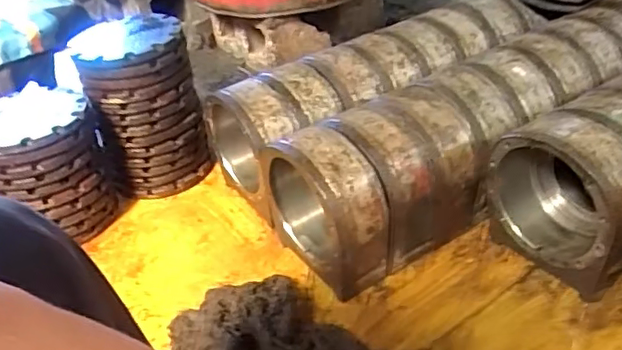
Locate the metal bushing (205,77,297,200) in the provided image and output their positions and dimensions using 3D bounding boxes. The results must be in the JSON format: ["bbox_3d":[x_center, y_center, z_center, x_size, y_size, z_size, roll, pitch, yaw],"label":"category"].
[{"bbox_3d":[-0.104,-0.063,1.154,0.099,0.207,0.196,-27,39,-26],"label":"metal bushing"}]

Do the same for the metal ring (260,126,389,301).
[{"bbox_3d":[0.017,0.046,0.981,0.093,0.230,0.234,-27,39,-25],"label":"metal ring"}]

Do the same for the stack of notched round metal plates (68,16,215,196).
[{"bbox_3d":[-0.340,-0.137,1.258,0.208,0.334,0.176,-18,36,-15],"label":"stack of notched round metal plates"}]

